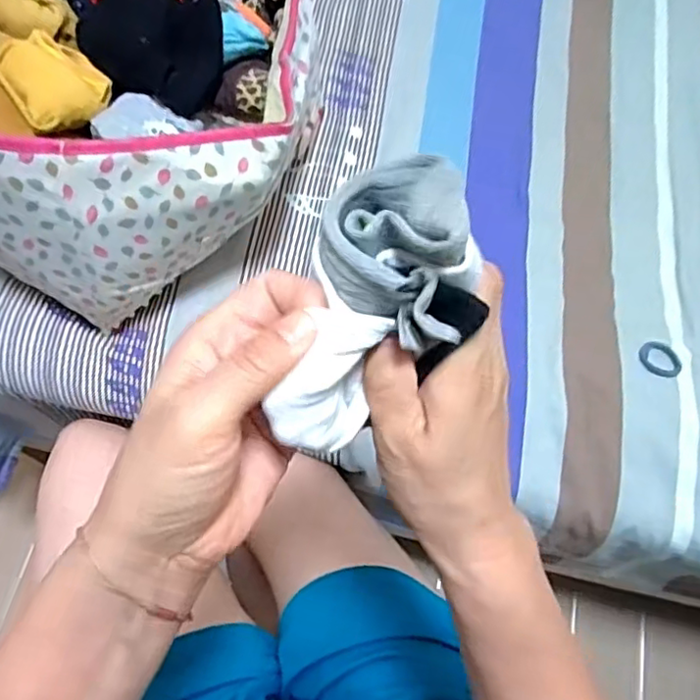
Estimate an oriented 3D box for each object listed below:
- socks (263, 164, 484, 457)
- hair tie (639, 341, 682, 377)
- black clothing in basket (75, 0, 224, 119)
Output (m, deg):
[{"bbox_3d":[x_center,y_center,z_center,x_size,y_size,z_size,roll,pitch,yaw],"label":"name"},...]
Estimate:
[{"bbox_3d":[0.015,-0.015,0.237,0.059,0.060,0.112,15,68,6],"label":"socks"},{"bbox_3d":[0.309,0.009,0.618,0.042,0.005,0.037,22,68,8],"label":"hair tie"},{"bbox_3d":[-0.181,-0.286,0.574,0.120,0.058,0.110,23,68,8],"label":"black clothing in basket"}]

